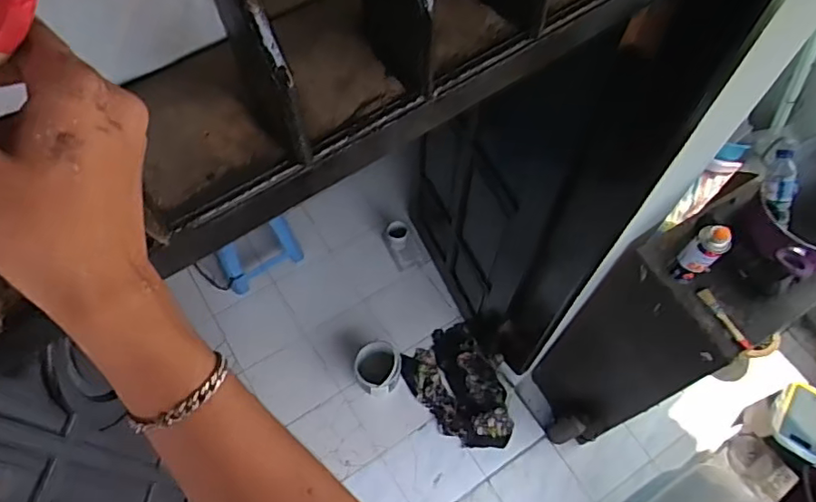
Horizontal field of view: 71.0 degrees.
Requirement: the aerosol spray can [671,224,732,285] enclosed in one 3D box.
[{"bbox_3d":[0.701,0.005,1.364,0.073,0.242,0.062,38,68,17],"label":"aerosol spray can"}]

